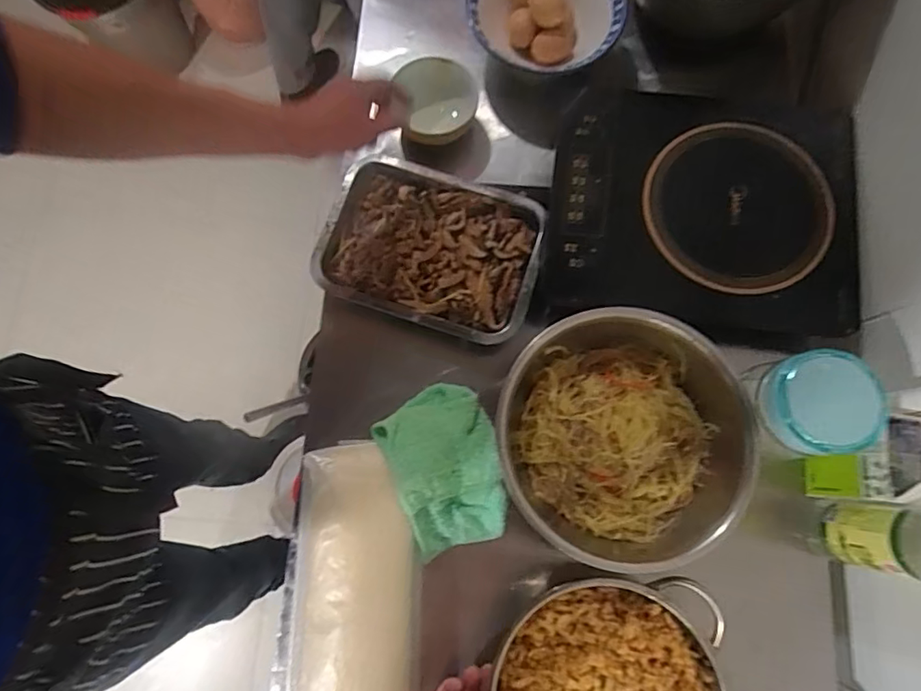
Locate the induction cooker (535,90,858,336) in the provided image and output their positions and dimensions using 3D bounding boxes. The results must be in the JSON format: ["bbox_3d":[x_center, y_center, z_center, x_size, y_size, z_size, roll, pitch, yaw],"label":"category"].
[{"bbox_3d":[0.278,-0.163,0.615,0.357,0.044,0.283,3,78,0],"label":"induction cooker"}]

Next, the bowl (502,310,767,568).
[{"bbox_3d":[0.161,0.088,0.543,0.237,0.102,0.245,0,78,-1],"label":"bowl"}]

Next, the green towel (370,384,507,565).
[{"bbox_3d":[-0.013,0.131,0.577,0.119,0.045,0.169,-24,79,-6],"label":"green towel"}]

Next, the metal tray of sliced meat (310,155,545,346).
[{"bbox_3d":[-0.037,-0.113,0.636,0.248,0.042,0.186,16,78,3],"label":"metal tray of sliced meat"}]

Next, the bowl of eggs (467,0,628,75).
[{"bbox_3d":[0.106,-0.417,0.670,0.184,0.055,0.160,-2,78,-1],"label":"bowl of eggs"}]

